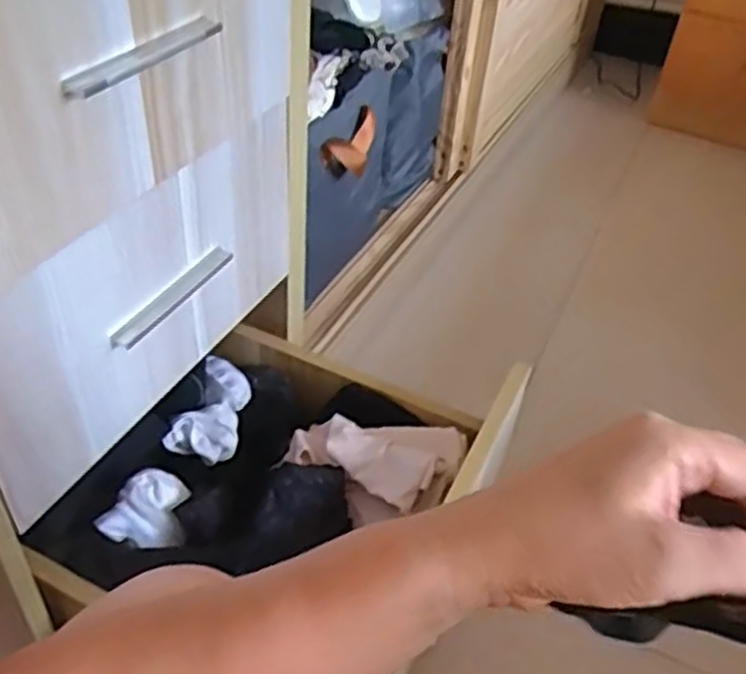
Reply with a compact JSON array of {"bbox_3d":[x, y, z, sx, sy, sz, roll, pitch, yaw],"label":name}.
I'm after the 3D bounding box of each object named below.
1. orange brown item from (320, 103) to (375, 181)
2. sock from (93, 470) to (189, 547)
[{"bbox_3d":[-0.026,-0.231,0.924,0.045,0.056,0.114,12,42,7],"label":"orange brown item"},{"bbox_3d":[-0.192,0.144,0.638,0.067,0.039,0.052,6,41,1],"label":"sock"}]

